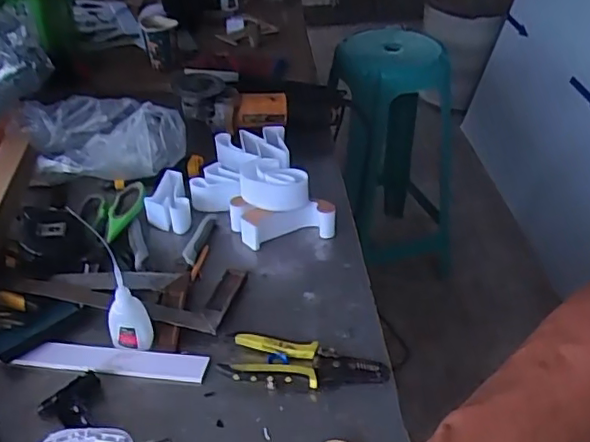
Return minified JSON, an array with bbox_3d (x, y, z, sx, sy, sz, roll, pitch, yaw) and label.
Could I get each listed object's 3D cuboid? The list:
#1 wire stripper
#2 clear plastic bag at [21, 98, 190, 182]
[{"bbox_3d":[0.011,0.149,0.618,0.167,0.020,0.059,4,38,6],"label":"wire stripper"},{"bbox_3d":[-0.295,-0.118,0.880,0.254,0.090,0.137,3,38,2],"label":"clear plastic bag"}]

